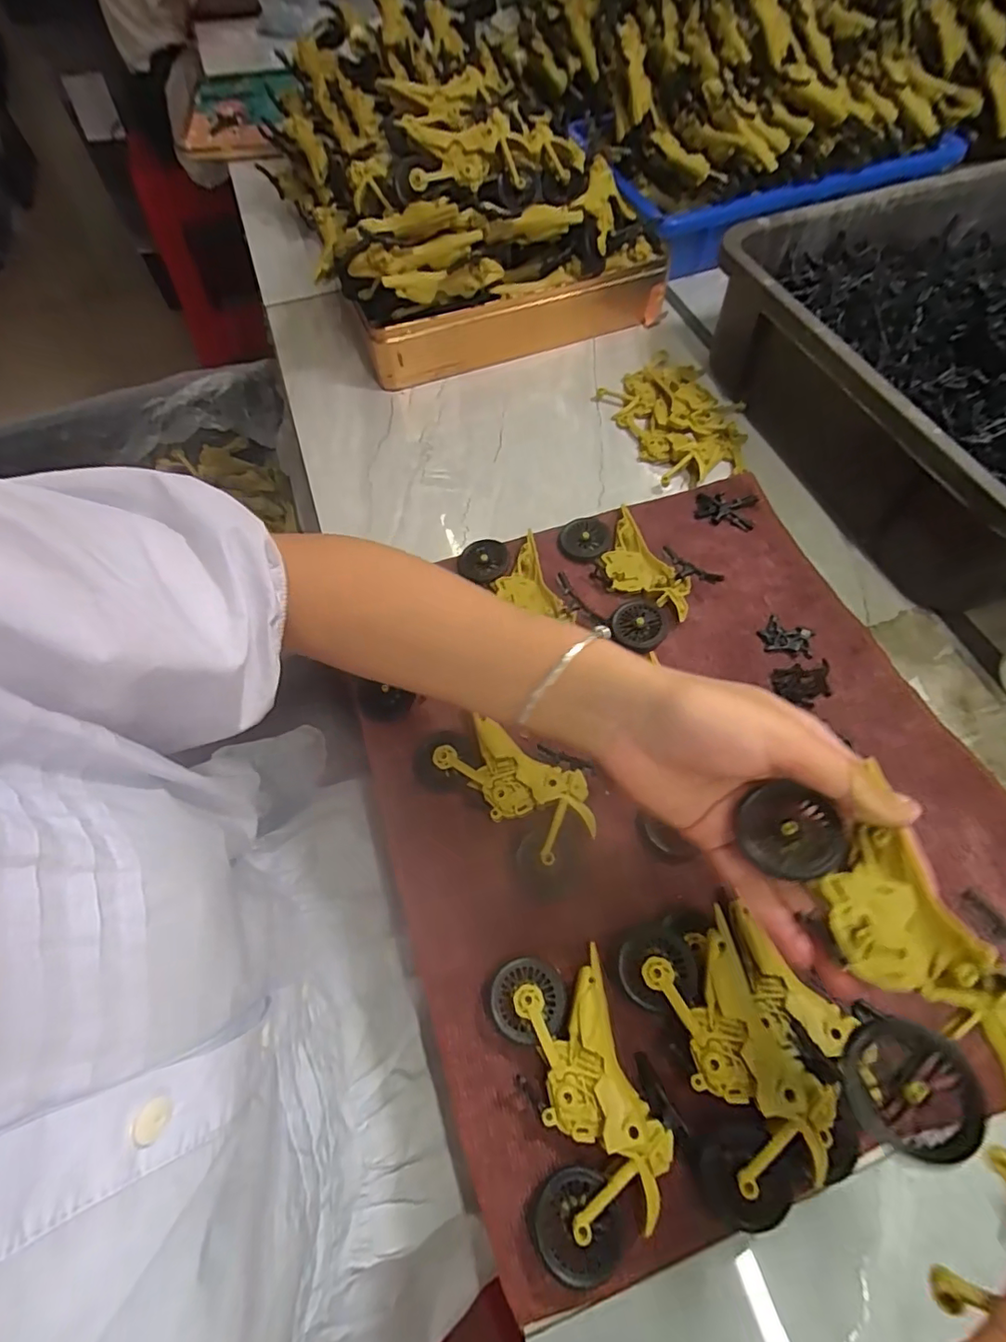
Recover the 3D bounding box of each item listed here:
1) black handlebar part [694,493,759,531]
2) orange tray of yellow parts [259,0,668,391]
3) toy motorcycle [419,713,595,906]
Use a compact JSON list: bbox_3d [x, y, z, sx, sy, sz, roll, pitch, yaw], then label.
[{"bbox_3d":[0.173,-0.126,0.429,0.044,0.009,0.030,14,64,9],"label":"black handlebar part"},{"bbox_3d":[-0.028,-0.425,0.493,0.296,0.200,0.206,-22,64,-9],"label":"orange tray of yellow parts"},{"bbox_3d":[0.005,0.069,0.321,0.116,0.022,0.069,33,68,18],"label":"toy motorcycle"}]

